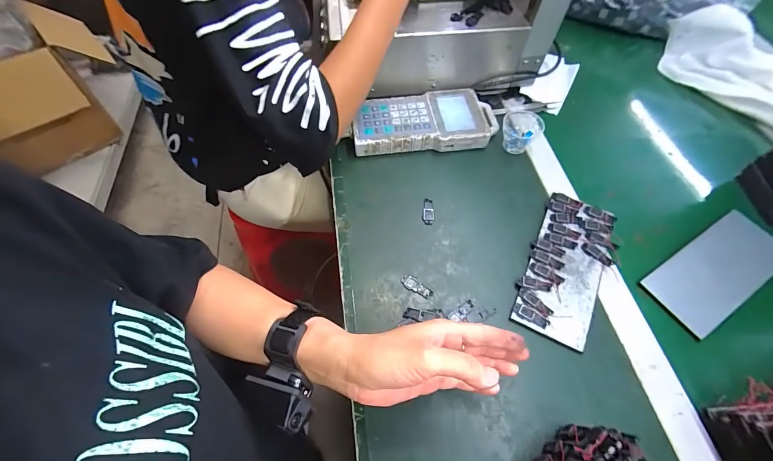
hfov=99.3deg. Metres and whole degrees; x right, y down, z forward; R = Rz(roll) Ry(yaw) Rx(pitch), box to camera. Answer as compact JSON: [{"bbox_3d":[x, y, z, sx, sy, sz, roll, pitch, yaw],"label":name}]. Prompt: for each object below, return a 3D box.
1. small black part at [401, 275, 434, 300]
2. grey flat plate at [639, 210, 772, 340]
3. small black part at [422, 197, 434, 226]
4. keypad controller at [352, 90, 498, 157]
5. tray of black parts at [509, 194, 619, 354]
[{"bbox_3d":[0.036,0.068,0.396,0.040,0.004,0.018,38,67,20],"label":"small black part"},{"bbox_3d":[0.410,0.046,0.404,0.192,0.004,0.079,-29,64,-15],"label":"grey flat plate"},{"bbox_3d":[0.058,-0.026,0.449,0.016,0.004,0.040,6,60,4],"label":"small black part"},{"bbox_3d":[0.060,-0.171,0.514,0.219,0.030,0.104,-4,60,-1],"label":"keypad controller"},{"bbox_3d":[0.222,0.041,0.404,0.085,0.010,0.194,26,64,15],"label":"tray of black parts"}]

